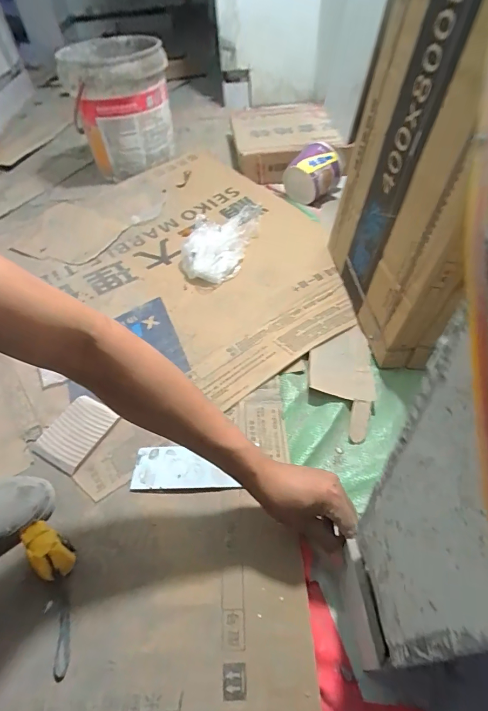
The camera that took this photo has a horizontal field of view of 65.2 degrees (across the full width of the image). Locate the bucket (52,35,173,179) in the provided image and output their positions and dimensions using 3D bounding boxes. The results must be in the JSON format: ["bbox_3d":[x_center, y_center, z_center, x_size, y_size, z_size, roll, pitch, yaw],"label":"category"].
[{"bbox_3d":[-0.382,-0.785,1.225,0.299,0.317,0.305,-11,49,-5],"label":"bucket"}]

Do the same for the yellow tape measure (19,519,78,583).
[{"bbox_3d":[-0.260,0.266,0.515,0.042,0.056,0.077,-38,57,-24],"label":"yellow tape measure"}]

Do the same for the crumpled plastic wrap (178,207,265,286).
[{"bbox_3d":[-0.060,-0.309,0.978,0.162,0.050,0.339,6,50,11],"label":"crumpled plastic wrap"}]

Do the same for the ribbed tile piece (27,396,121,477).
[{"bbox_3d":[-0.291,0.133,0.659,0.103,0.015,0.119,26,57,24],"label":"ribbed tile piece"}]

